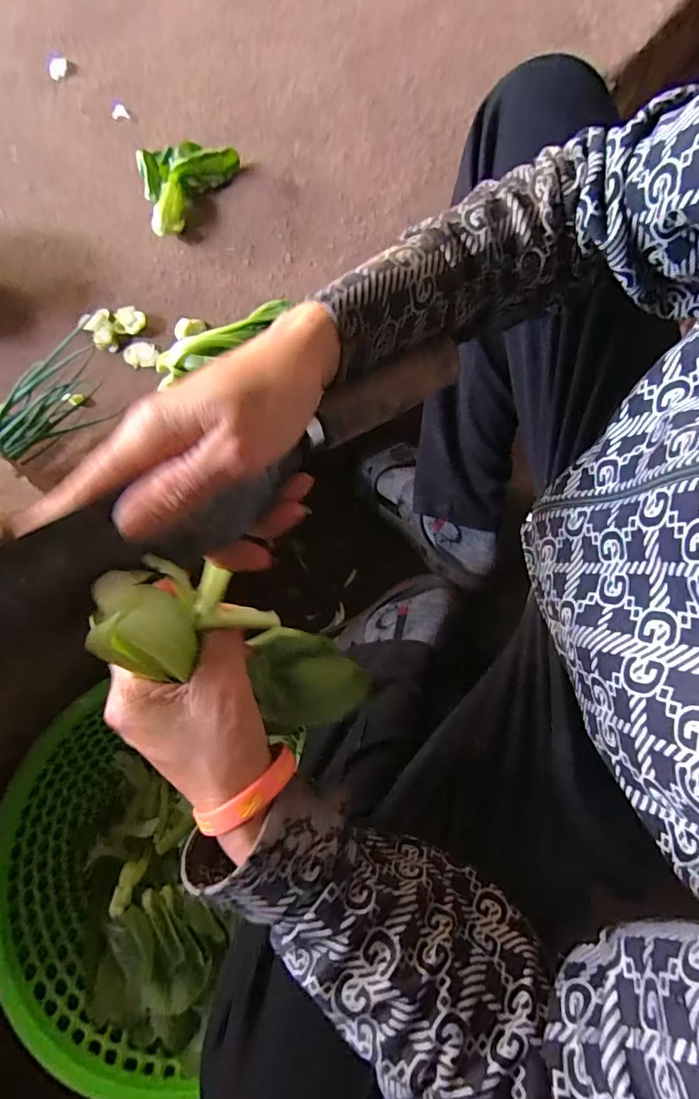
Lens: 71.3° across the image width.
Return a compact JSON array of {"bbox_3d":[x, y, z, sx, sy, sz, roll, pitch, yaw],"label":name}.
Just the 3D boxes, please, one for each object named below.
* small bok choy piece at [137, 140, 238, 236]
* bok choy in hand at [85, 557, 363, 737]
[{"bbox_3d":[-0.194,-0.457,0.605,0.121,0.028,0.130,-19,71,-1],"label":"small bok choy piece"},{"bbox_3d":[-0.057,0.054,0.264,0.160,0.037,0.062,33,72,-37],"label":"bok choy in hand"}]

